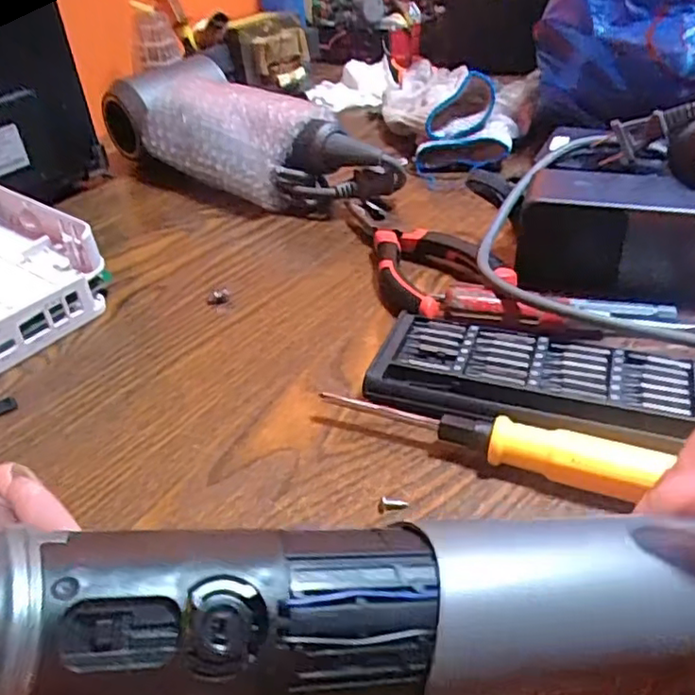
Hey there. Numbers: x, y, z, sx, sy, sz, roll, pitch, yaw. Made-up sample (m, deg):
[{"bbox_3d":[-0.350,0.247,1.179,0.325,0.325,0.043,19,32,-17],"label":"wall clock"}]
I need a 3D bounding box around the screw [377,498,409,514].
[{"bbox_3d":[0.018,0.063,0.258,0.012,0.004,0.006,-2,36,3],"label":"screw"}]

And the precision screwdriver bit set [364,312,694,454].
[{"bbox_3d":[0.088,0.017,0.301,0.149,0.015,0.064,9,38,17],"label":"precision screwdriver bit set"}]

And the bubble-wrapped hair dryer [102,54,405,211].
[{"bbox_3d":[-0.084,-0.166,0.514,0.096,0.076,0.263,-31,44,-32],"label":"bubble-wrapped hair dryer"}]

